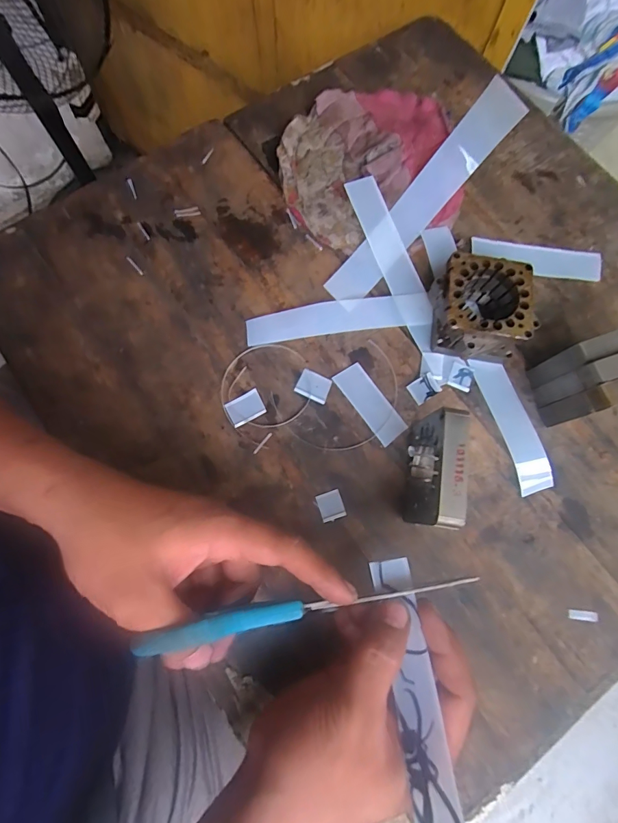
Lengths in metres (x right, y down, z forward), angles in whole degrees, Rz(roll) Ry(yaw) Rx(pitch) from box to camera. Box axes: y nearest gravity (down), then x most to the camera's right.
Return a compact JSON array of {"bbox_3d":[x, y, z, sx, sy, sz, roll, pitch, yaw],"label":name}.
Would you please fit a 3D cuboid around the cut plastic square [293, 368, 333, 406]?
[{"bbox_3d":[0.004,-0.021,0.329,0.026,0.004,0.022,25,77,5],"label":"cut plastic square"}]

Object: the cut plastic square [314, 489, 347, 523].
[{"bbox_3d":[0.016,0.072,0.307,0.020,0.004,0.021,-19,78,-6],"label":"cut plastic square"}]

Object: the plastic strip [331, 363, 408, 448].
[{"bbox_3d":[0.050,-0.007,0.328,0.026,0.004,0.068,-35,80,-9],"label":"plastic strip"}]

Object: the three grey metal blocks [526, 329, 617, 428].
[{"bbox_3d":[0.219,-0.027,0.304,0.065,0.066,0.049,-16,77,-5],"label":"three grey metal blocks"}]

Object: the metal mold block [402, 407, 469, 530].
[{"bbox_3d":[0.085,0.039,0.275,0.022,0.068,0.075,11,76,1],"label":"metal mold block"}]

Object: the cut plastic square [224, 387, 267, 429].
[{"bbox_3d":[-0.051,-0.003,0.322,0.029,0.004,0.022,-27,79,-7],"label":"cut plastic square"}]

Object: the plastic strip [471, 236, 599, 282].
[{"bbox_3d":[0.206,-0.137,0.366,0.116,0.004,0.030,6,80,-2],"label":"plastic strip"}]

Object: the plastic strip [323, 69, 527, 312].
[{"bbox_3d":[0.087,-0.170,0.342,0.041,0.055,0.194,42,96,8],"label":"plastic strip"}]

